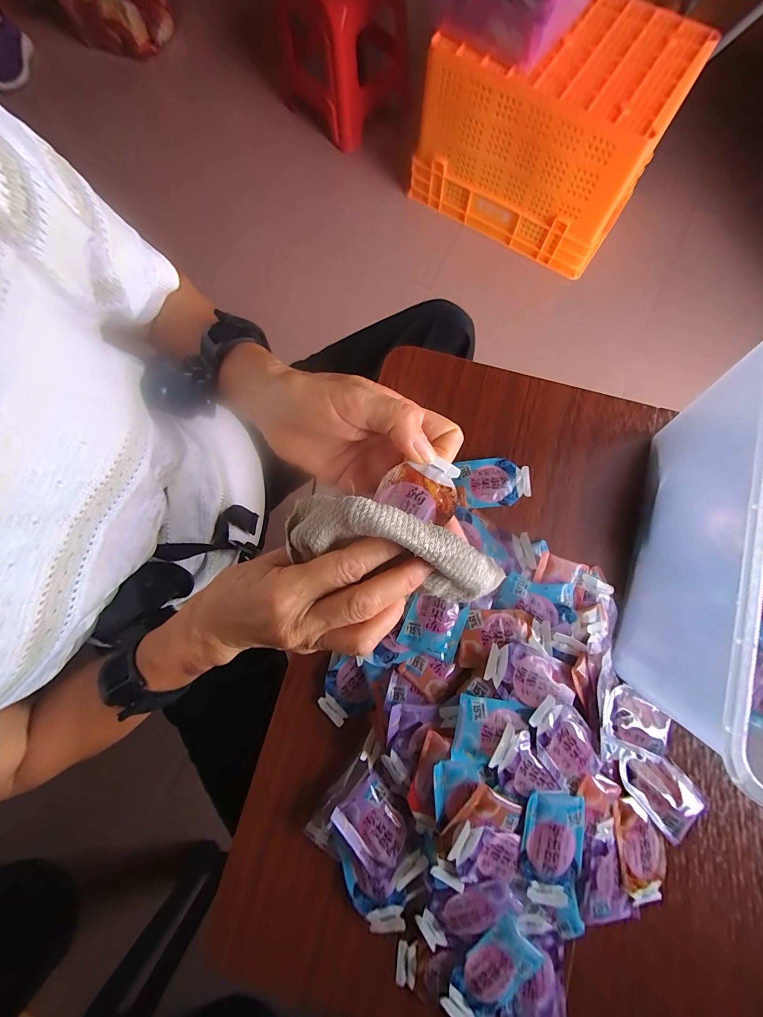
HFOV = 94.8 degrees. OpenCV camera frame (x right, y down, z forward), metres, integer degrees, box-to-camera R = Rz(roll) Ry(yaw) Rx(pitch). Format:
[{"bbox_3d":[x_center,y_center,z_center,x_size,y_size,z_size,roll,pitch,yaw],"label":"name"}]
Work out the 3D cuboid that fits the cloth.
[{"bbox_3d":[0.006,0.025,0.209,0.131,0.052,0.039,19,80,1],"label":"cloth"}]

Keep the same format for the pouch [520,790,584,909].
[{"bbox_3d":[0.129,0.255,0.262,0.045,0.013,0.079,6,80,2],"label":"pouch"}]

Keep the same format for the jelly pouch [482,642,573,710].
[{"bbox_3d":[0.121,0.137,0.285,0.071,0.012,0.042,22,81,5],"label":"jelly pouch"}]

